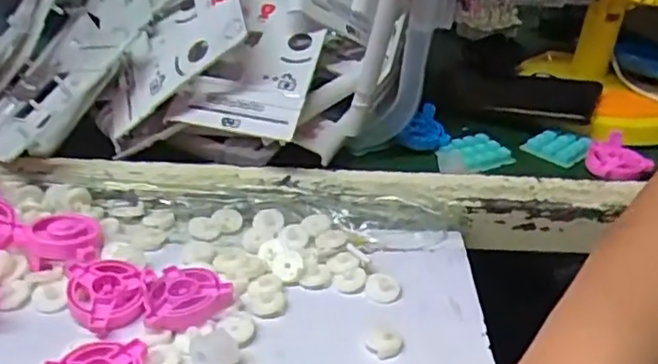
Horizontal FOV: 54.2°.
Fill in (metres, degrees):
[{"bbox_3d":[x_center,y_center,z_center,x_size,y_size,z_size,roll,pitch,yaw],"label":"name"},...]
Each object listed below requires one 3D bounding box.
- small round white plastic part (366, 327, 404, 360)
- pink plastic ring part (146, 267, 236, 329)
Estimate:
[{"bbox_3d":[0.035,0.096,0.391,0.020,0.007,0.024,12,34,16],"label":"small round white plastic part"},{"bbox_3d":[-0.088,0.070,0.409,0.051,0.015,0.050,-6,33,-11],"label":"pink plastic ring part"}]

